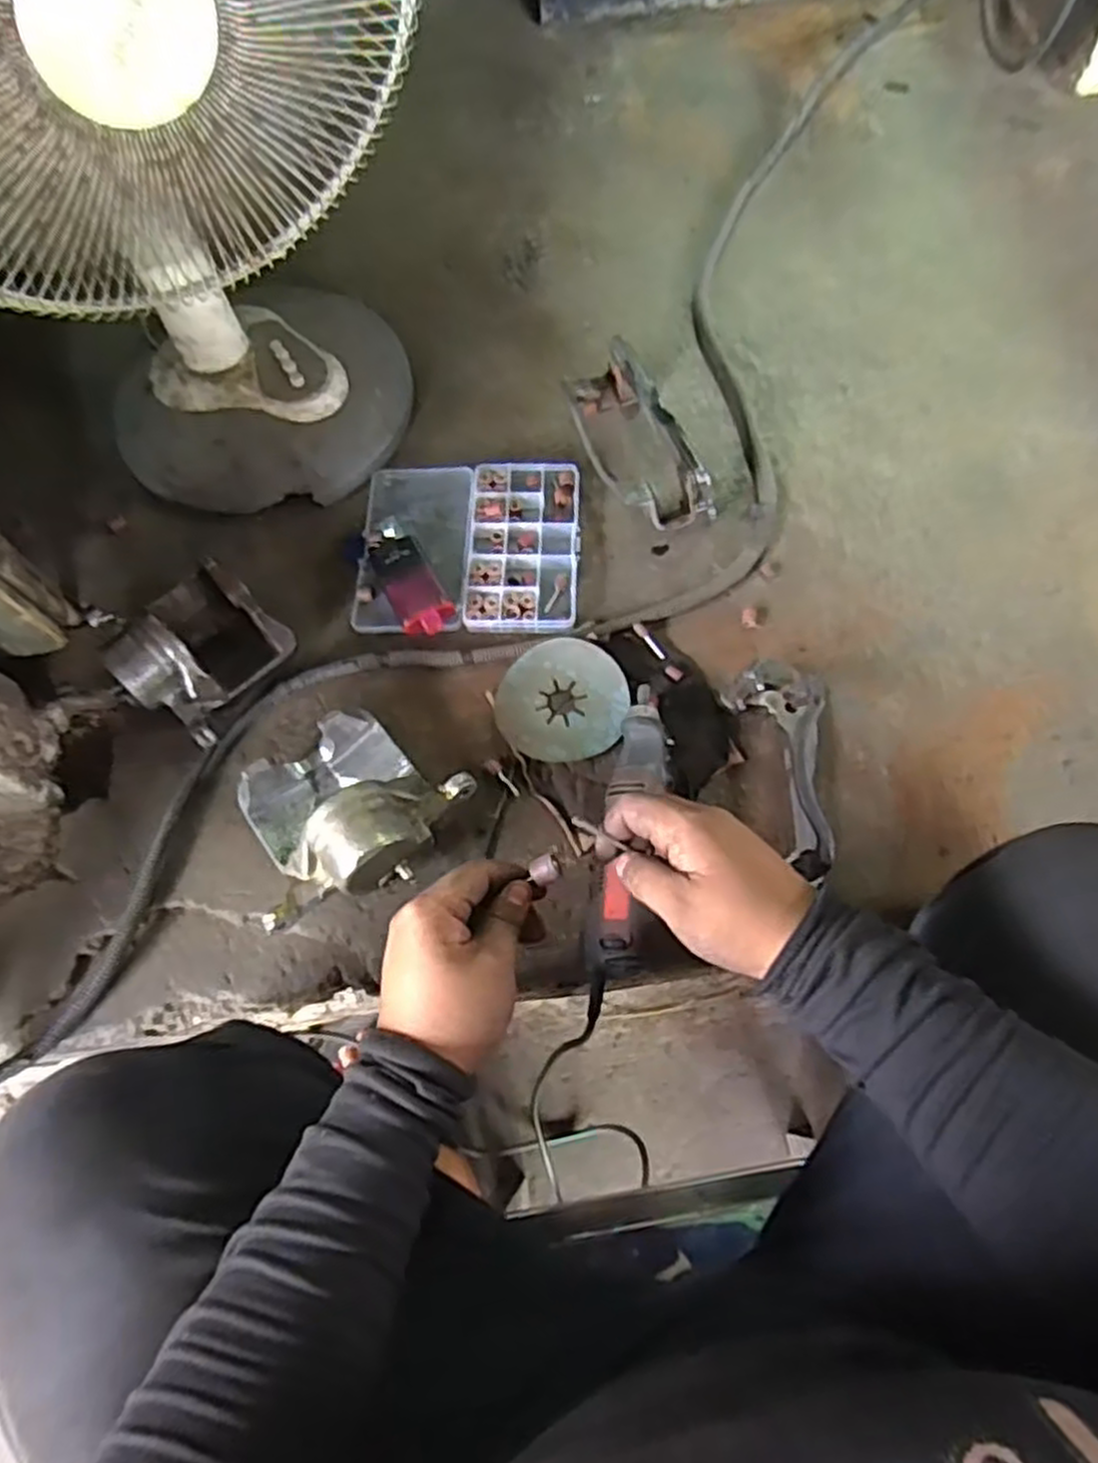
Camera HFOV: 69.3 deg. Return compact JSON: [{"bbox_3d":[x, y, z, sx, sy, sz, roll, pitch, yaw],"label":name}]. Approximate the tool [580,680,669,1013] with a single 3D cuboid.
[{"bbox_3d":[0.059,0.081,0.587,0.041,0.037,0.244,10,72,6],"label":"tool"}]

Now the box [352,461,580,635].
[{"bbox_3d":[-0.071,-0.170,0.717,0.192,0.021,0.181,0,68,2],"label":"box"}]

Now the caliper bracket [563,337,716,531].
[{"bbox_3d":[0.078,-0.266,0.726,0.076,0.072,0.188,-26,69,-8],"label":"caliper bracket"}]

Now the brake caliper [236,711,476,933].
[{"bbox_3d":[-0.152,0.057,0.602,0.171,0.075,0.132,-33,70,-11],"label":"brake caliper"}]

